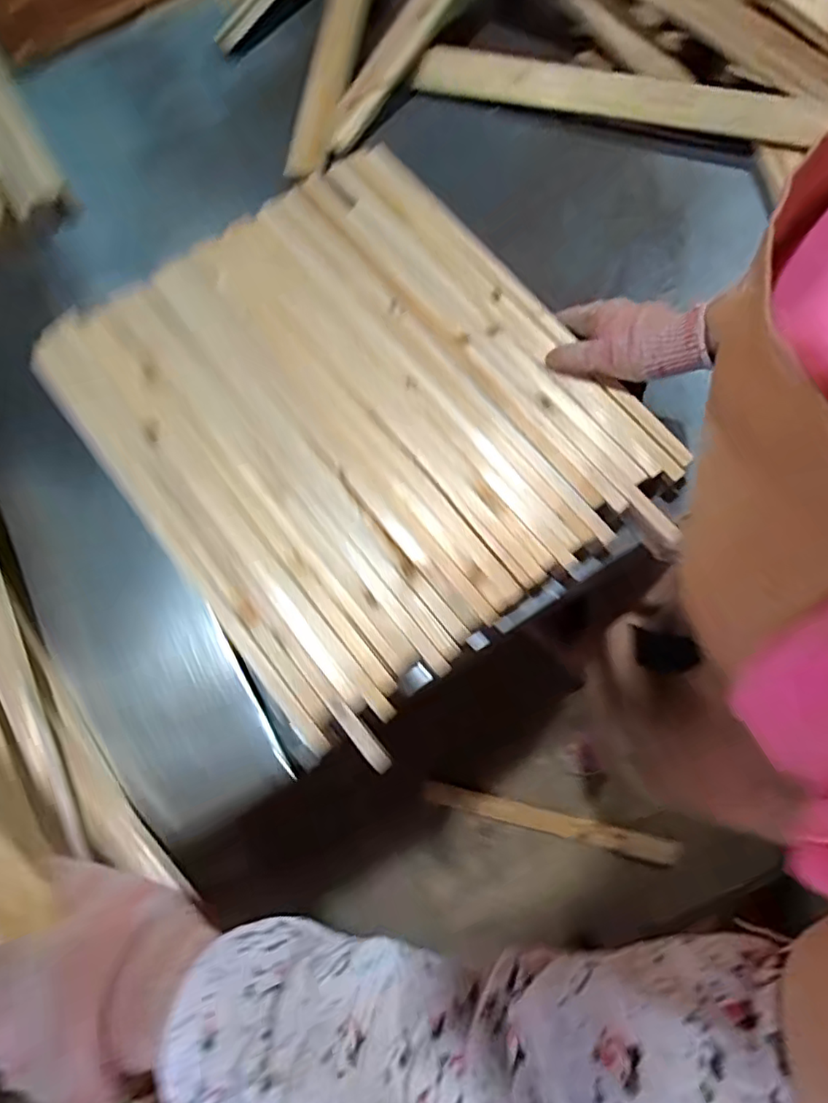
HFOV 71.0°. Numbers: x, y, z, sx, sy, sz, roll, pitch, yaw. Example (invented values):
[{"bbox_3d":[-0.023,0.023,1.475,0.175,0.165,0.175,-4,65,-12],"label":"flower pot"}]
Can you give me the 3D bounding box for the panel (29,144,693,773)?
[{"bbox_3d":[-0.057,-0.135,0.551,0.418,0.037,0.492,-36,76,-8],"label":"panel"}]

